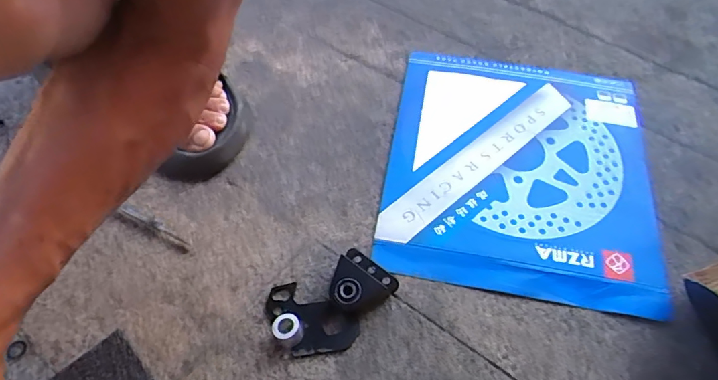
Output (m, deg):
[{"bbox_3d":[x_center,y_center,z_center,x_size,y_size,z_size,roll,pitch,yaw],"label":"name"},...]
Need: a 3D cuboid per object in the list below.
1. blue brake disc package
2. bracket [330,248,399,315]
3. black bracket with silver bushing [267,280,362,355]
[{"bbox_3d":[0.153,-0.030,0.461,0.243,0.018,0.267,10,57,5],"label":"blue brake disc package"},{"bbox_3d":[-0.001,0.073,0.378,0.048,0.028,0.045,1,57,-1],"label":"bracket"},{"bbox_3d":[-0.041,0.100,0.369,0.074,0.017,0.045,27,60,15],"label":"black bracket with silver bushing"}]

